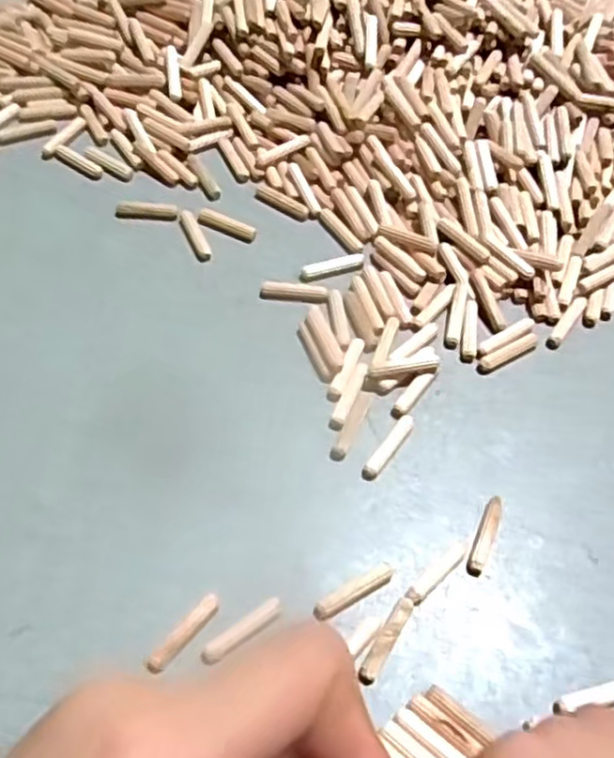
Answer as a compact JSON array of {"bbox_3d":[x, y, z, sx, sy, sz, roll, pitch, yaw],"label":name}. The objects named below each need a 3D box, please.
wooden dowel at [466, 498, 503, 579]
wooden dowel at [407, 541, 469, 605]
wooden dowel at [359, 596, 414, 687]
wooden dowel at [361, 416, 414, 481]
[{"bbox_3d":[0.065,0.057,0.260,0.007,0.004,0.031,22,61,11],"label":"wooden dowel"},{"bbox_3d":[0.047,0.068,0.253,0.030,0.004,0.006,-39,68,-21],"label":"wooden dowel"},{"bbox_3d":[0.027,0.087,0.241,0.006,0.004,0.030,29,63,15],"label":"wooden dowel"},{"bbox_3d":[0.032,0.027,0.279,0.007,0.004,0.030,32,64,16],"label":"wooden dowel"}]

